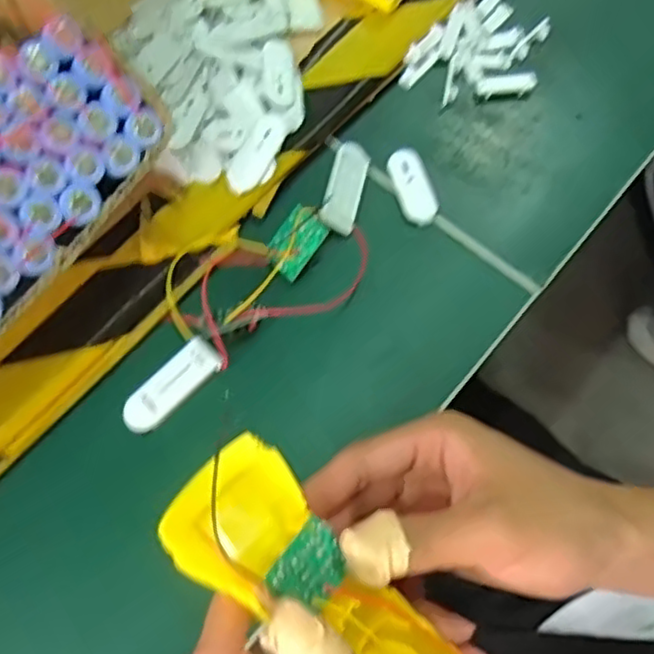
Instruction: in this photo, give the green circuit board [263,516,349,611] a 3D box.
[{"bbox_3d":[-0.006,0.089,0.253,0.024,0.004,0.031,46,64,-3],"label":"green circuit board"}]

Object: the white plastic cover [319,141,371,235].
[{"bbox_3d":[0.012,-0.085,0.413,0.021,0.004,0.059,21,67,-13],"label":"white plastic cover"}]

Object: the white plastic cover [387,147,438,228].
[{"bbox_3d":[0.052,-0.085,0.416,0.023,0.007,0.050,-17,69,-8],"label":"white plastic cover"}]

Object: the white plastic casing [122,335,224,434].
[{"bbox_3d":[-0.083,0.032,0.369,0.022,0.005,0.059,41,73,15],"label":"white plastic casing"}]

